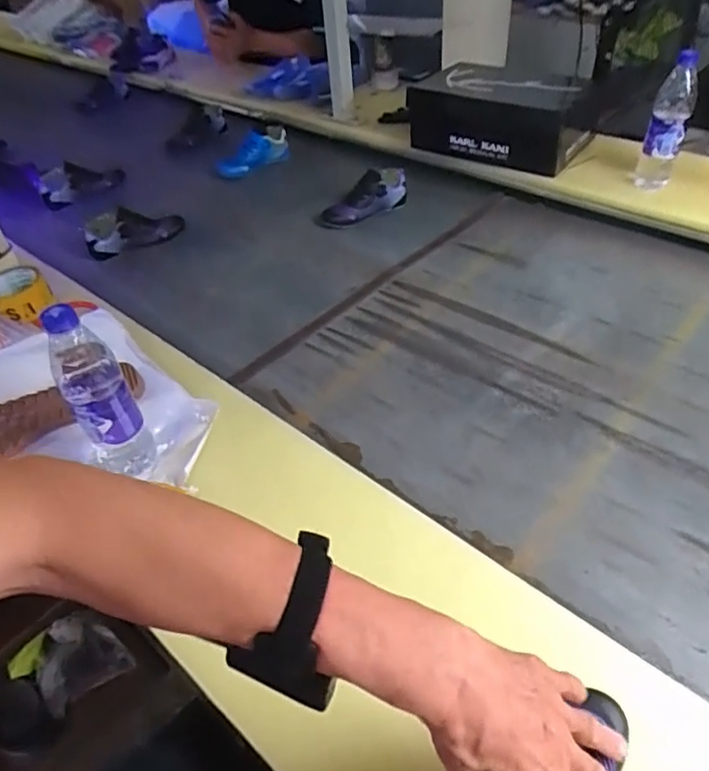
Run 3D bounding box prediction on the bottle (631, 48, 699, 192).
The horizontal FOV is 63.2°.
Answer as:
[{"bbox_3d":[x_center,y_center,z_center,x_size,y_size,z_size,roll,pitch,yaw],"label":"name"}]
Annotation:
[{"bbox_3d":[0.591,-0.482,1.096,0.068,0.236,0.062,17,49,21],"label":"bottle"}]

